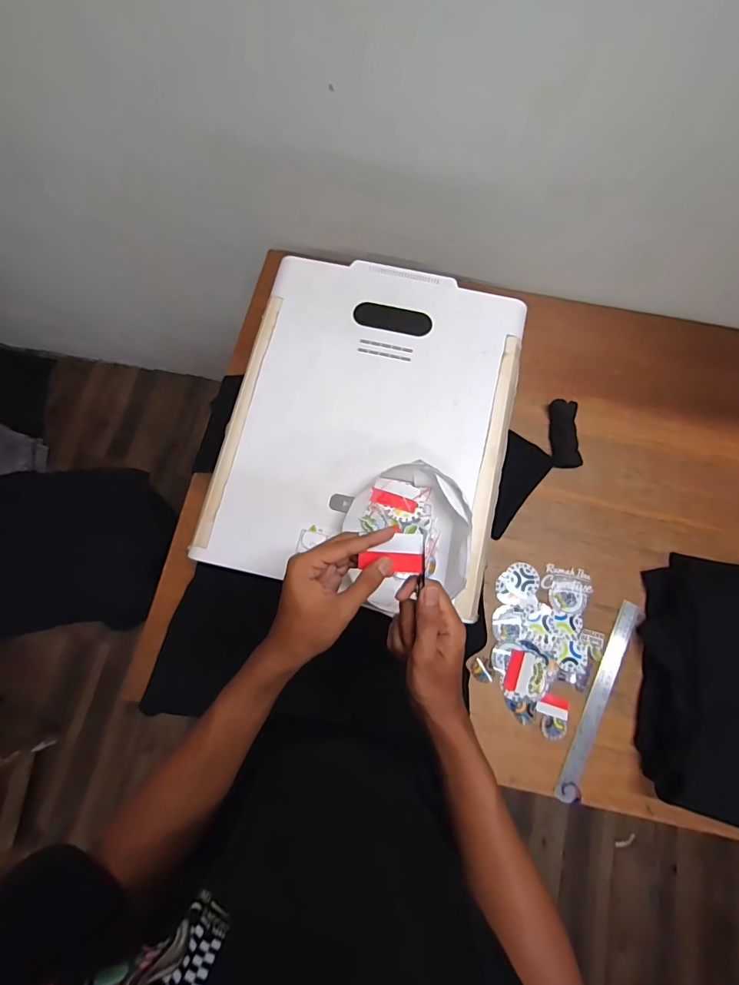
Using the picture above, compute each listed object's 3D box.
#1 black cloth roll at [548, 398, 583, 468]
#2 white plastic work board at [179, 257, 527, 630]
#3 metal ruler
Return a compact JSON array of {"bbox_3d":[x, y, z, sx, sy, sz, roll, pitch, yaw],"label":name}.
[{"bbox_3d":[0.359,-0.108,0.798,0.052,0.018,0.128,1,77,0],"label":"black cloth roll"},{"bbox_3d":[0.001,-0.108,0.641,0.402,0.018,0.498,13,78,3],"label":"white plastic work board"},{"bbox_3d":[0.371,0.330,0.698,0.034,0.007,0.322,25,78,6],"label":"metal ruler"}]

